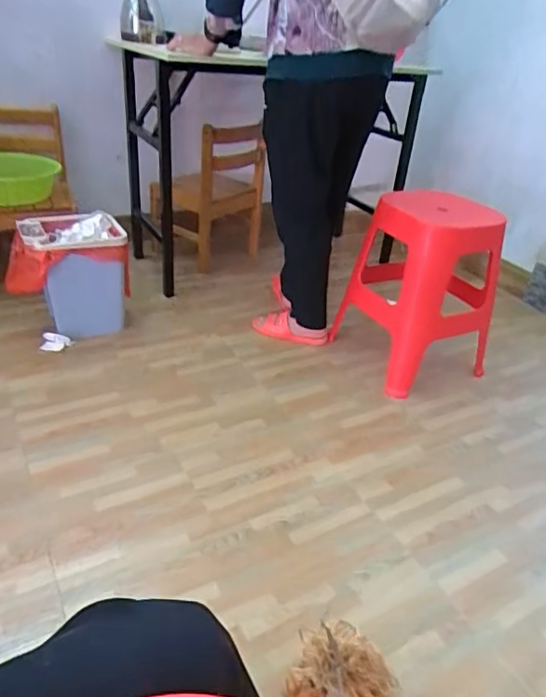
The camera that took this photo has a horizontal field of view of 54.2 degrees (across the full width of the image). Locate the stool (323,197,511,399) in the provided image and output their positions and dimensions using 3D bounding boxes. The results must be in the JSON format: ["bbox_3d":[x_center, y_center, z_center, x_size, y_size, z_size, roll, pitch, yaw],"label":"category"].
[{"bbox_3d":[0.411,-0.168,1.503,0.335,0.450,0.357,-11,36,-25],"label":"stool"}]

